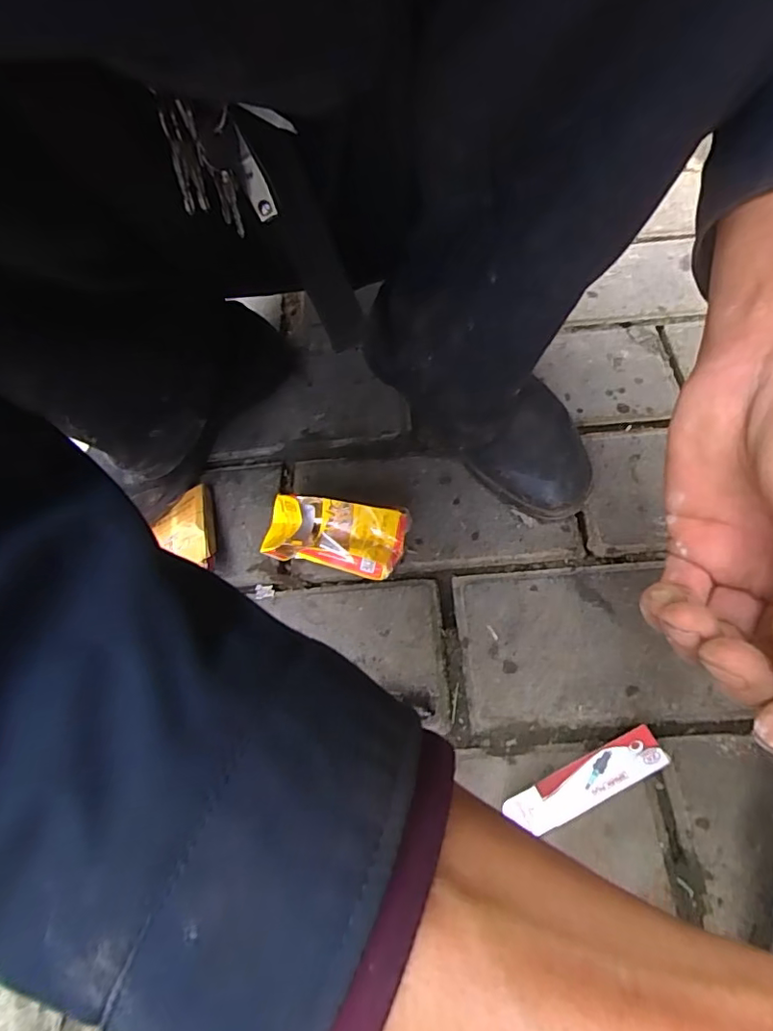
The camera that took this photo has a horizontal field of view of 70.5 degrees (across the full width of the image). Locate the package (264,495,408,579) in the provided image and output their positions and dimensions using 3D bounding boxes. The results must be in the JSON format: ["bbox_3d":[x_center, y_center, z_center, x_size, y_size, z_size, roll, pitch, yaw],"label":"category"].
[{"bbox_3d":[-0.042,0.016,0.437,0.111,0.033,0.048,8,62,9],"label":"package"}]

